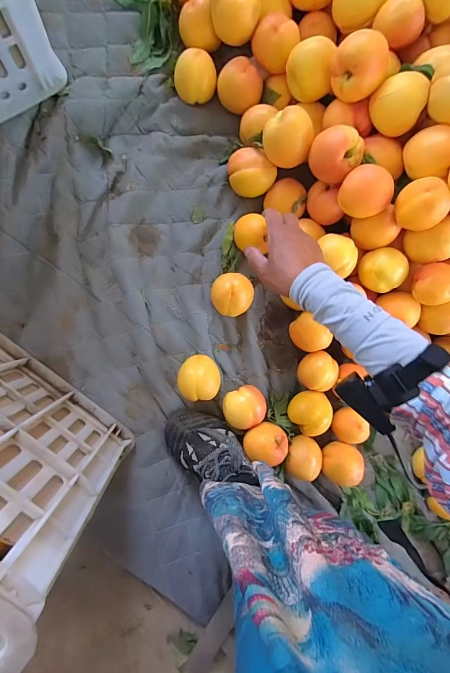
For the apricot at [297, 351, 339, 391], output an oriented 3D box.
[{"bbox_3d":[0.143,0.053,0.518,0.049,0.049,0.059,34,86,-9],"label":"apricot"}]

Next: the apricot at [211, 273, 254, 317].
[{"bbox_3d":[0.009,-0.064,0.493,0.060,0.055,0.062,0,92,-9],"label":"apricot"}]

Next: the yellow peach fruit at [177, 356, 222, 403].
[{"bbox_3d":[-0.039,0.061,0.492,0.061,0.051,0.063,0,92,-9],"label":"yellow peach fruit"}]

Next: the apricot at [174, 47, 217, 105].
[{"bbox_3d":[-0.042,-0.368,0.470,0.056,0.055,0.045,-11,94,-9],"label":"apricot"}]

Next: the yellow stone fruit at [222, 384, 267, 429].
[{"bbox_3d":[0.030,0.108,0.504,0.065,0.049,0.058,-18,95,-8],"label":"yellow stone fruit"}]

